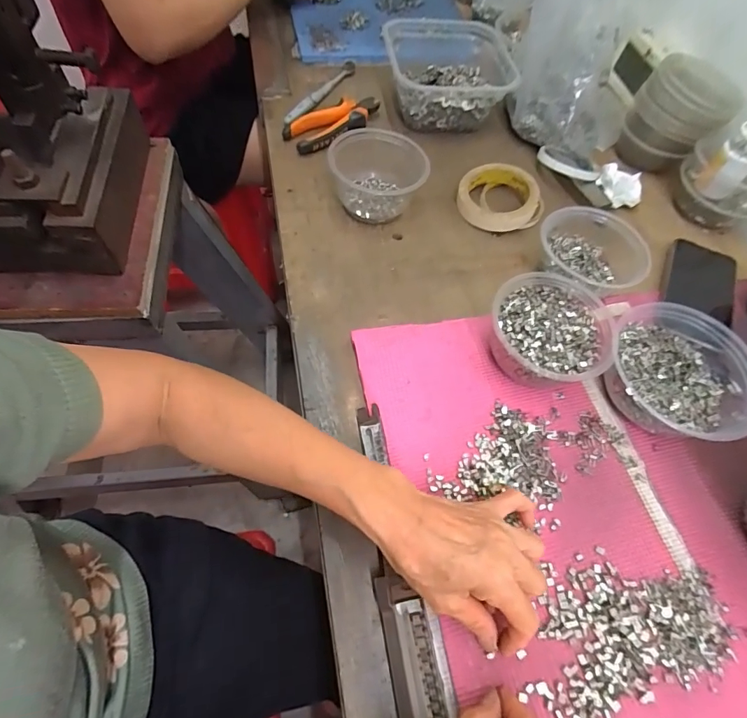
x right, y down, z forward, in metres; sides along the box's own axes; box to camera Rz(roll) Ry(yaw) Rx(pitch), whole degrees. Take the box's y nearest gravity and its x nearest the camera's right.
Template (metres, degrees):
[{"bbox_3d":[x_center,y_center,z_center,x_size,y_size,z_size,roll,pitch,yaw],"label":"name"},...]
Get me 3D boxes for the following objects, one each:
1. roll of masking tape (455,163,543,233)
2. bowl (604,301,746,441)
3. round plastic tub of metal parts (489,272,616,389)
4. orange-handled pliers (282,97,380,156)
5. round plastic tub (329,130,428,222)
[{"bbox_3d":[0.161,-0.207,0.561,0.100,0.039,0.100,3,61,-5],"label":"roll of masking tape"},{"bbox_3d":[0.296,0.012,0.420,0.137,0.055,0.131,3,61,-5],"label":"bowl"},{"bbox_3d":[0.171,-0.027,0.433,0.116,0.057,0.131,23,61,7],"label":"round plastic tub of metal parts"},{"bbox_3d":[-0.048,-0.329,0.600,0.152,0.024,0.052,-33,69,-22],"label":"orange-handled pliers"},{"bbox_3d":[0.003,-0.220,0.528,0.121,0.064,0.100,18,60,4],"label":"round plastic tub"}]

